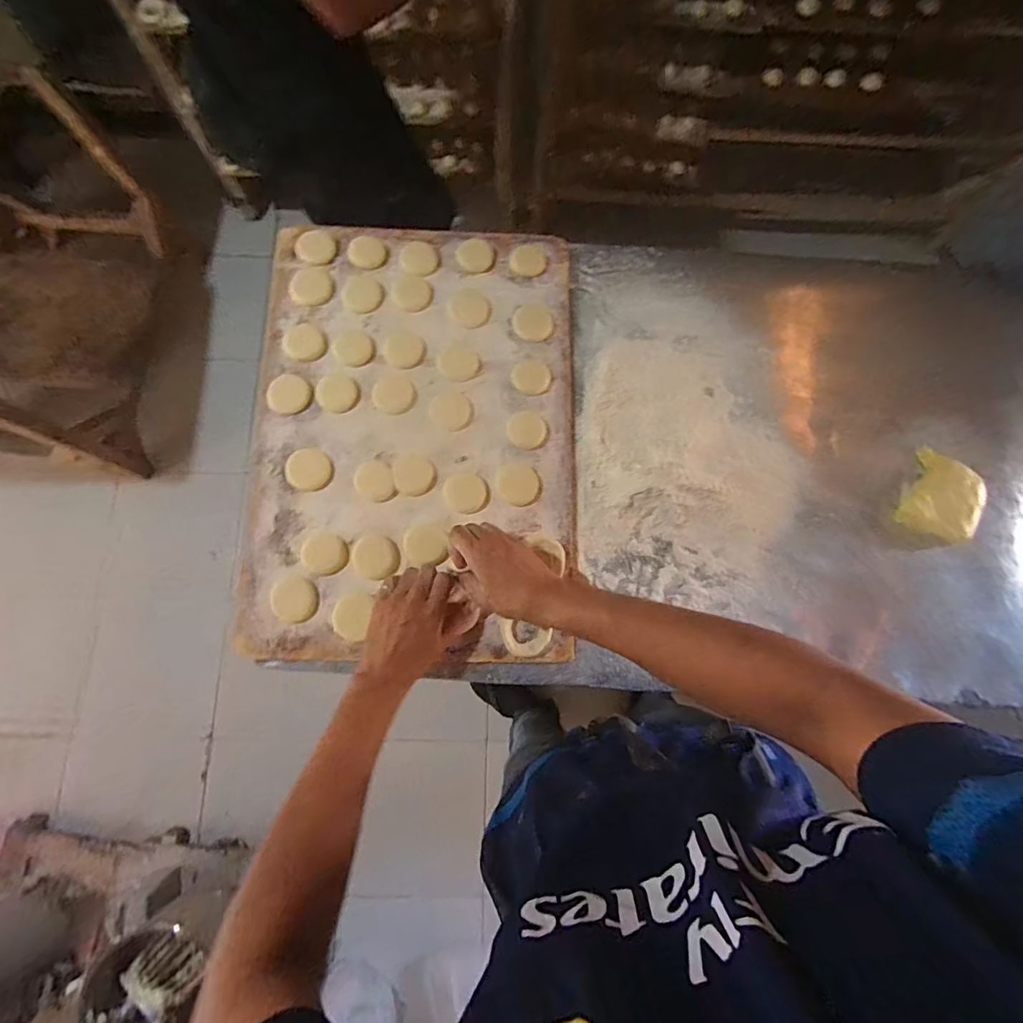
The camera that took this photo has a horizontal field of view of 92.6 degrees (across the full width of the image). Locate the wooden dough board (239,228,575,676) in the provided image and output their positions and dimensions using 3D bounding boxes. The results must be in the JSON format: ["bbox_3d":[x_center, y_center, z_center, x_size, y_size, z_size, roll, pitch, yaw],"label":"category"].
[{"bbox_3d":[-0.130,-0.110,0.660,0.418,0.024,0.597,1,78,-2],"label":"wooden dough board"}]

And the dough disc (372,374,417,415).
[{"bbox_3d":[-0.157,-0.157,0.659,0.056,0.004,0.055,0,78,-2],"label":"dough disc"}]

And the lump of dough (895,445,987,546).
[{"bbox_3d":[0.584,-0.020,0.656,0.082,0.024,0.112,32,79,5],"label":"lump of dough"}]

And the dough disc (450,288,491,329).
[{"bbox_3d":[-0.058,-0.285,0.686,0.053,0.004,0.061,-15,79,-5],"label":"dough disc"}]

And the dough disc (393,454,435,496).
[{"bbox_3d":[-0.128,-0.049,0.641,0.051,0.004,0.054,0,78,-2],"label":"dough disc"}]

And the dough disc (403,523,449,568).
[{"bbox_3d":[-0.111,0.041,0.627,0.053,0.007,0.052,0,78,-2],"label":"dough disc"}]

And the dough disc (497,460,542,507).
[{"bbox_3d":[0.011,-0.037,0.646,0.056,0.004,0.060,0,78,-2],"label":"dough disc"}]

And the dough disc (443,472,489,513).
[{"bbox_3d":[-0.059,-0.025,0.640,0.055,0.004,0.053,0,78,-2],"label":"dough disc"}]

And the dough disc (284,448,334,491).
[{"bbox_3d":[-0.265,-0.055,0.641,0.059,0.004,0.058,0,78,-2],"label":"dough disc"}]

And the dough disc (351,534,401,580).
[{"bbox_3d":[-0.172,0.058,0.624,0.058,0.004,0.056,0,78,-2],"label":"dough disc"}]

